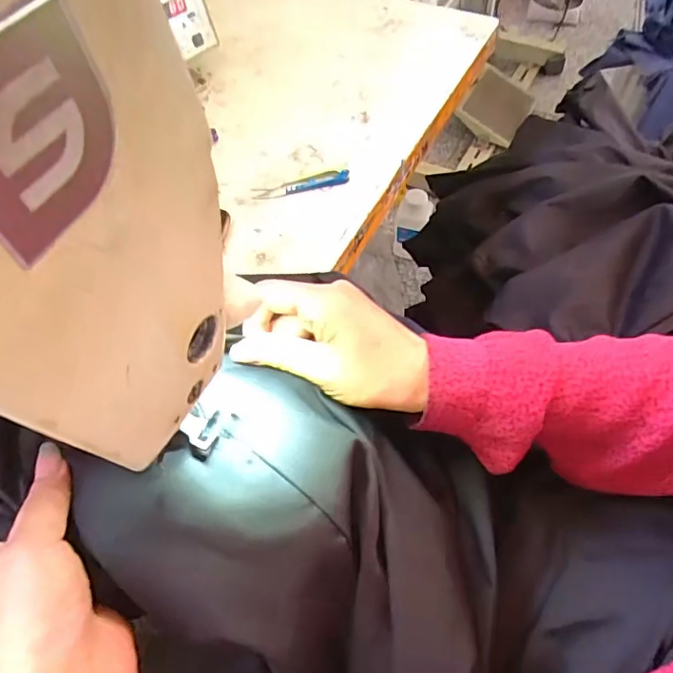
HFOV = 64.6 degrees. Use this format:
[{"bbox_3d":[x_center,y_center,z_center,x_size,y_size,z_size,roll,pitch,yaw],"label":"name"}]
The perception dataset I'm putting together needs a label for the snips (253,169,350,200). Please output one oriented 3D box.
[{"bbox_3d":[-0.038,-0.163,0.567,0.101,0.014,0.020,-7,58,-2],"label":"snips"}]

